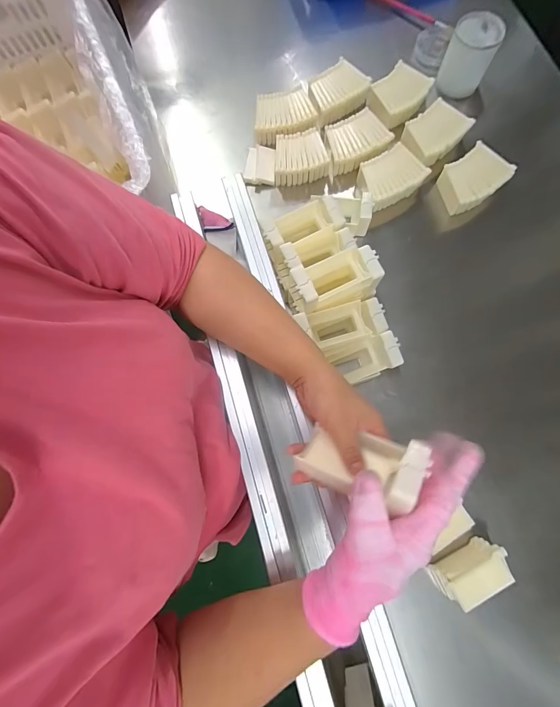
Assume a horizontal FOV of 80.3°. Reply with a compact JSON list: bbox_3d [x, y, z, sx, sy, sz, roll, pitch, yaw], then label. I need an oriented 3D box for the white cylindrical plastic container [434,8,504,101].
[{"bbox_3d":[0.342,-0.541,0.602,0.080,0.091,0.074,0,76,2],"label":"white cylindrical plastic container"}]

